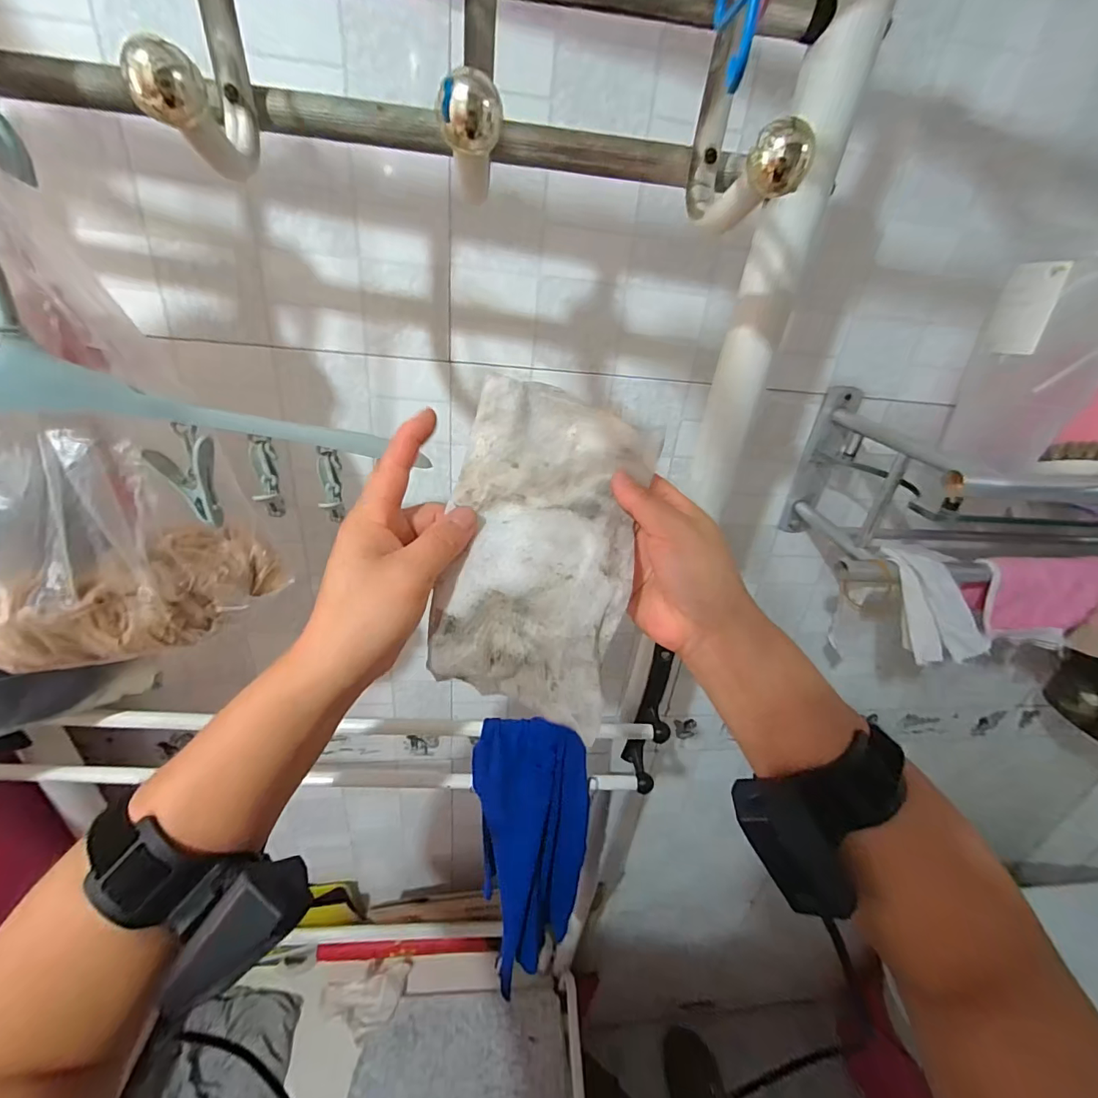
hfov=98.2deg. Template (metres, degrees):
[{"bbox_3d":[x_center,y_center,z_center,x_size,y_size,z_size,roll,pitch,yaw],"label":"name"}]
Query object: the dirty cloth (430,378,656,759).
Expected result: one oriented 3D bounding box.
[{"bbox_3d":[-0.006,0.004,0.290,0.111,0.190,0.035,14,-5,-5],"label":"dirty cloth"}]

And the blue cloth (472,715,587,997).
[{"bbox_3d":[-0.019,0.309,0.470,0.111,0.343,0.041,4,28,-3],"label":"blue cloth"}]

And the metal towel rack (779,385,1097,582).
[{"bbox_3d":[0.530,-0.042,0.470,0.500,0.149,0.211,2,28,-7],"label":"metal towel rack"}]

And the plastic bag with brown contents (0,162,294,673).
[{"bbox_3d":[-0.255,-0.053,0.262,0.150,0.228,0.062,-11,32,-29],"label":"plastic bag with brown contents"}]

